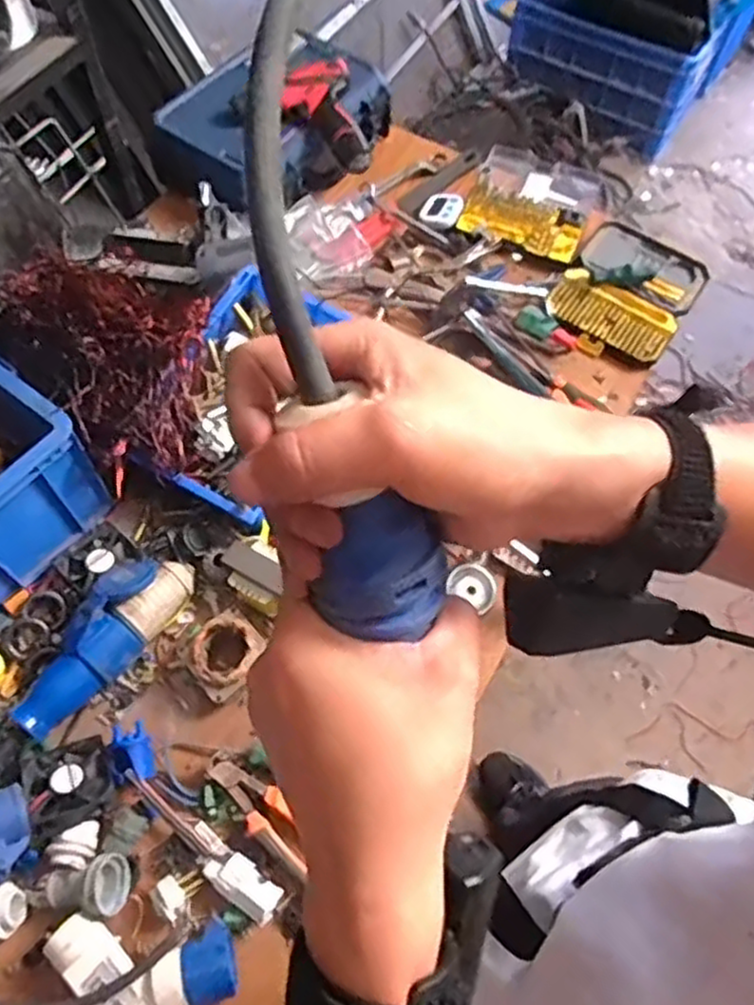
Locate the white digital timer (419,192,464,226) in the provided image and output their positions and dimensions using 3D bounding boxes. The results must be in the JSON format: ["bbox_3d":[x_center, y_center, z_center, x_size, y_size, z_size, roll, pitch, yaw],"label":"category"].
[{"bbox_3d":[0.105,-0.470,1.161,0.061,0.013,0.070,23,63,10],"label":"white digital timer"}]

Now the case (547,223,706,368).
[{"bbox_3d":[0.380,-0.321,1.104,0.183,0.033,0.250,31,65,14],"label":"case"}]

